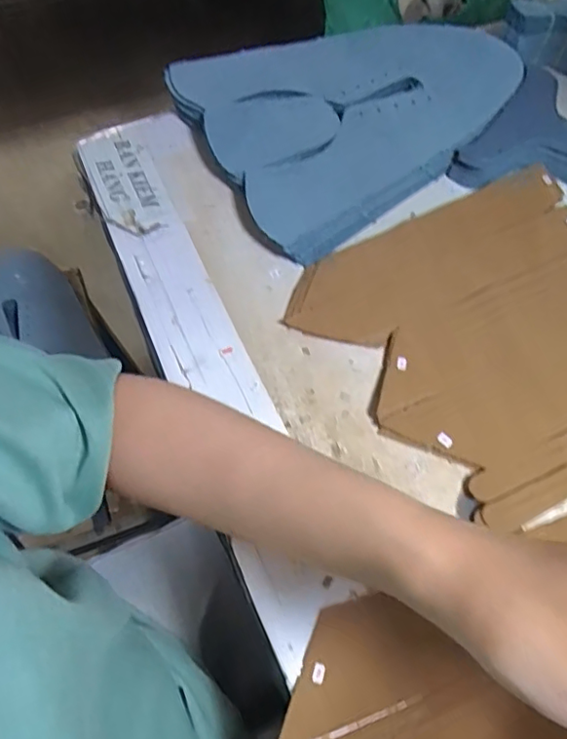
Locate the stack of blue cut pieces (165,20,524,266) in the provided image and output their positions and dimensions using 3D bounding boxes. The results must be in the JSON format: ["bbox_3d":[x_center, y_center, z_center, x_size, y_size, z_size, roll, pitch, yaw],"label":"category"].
[{"bbox_3d":[0.072,-0.223,0.497,0.283,0.032,0.220,-24,64,-14],"label":"stack of blue cut pieces"}]

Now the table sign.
[{"bbox_3d":[-0.128,-0.155,0.472,0.054,0.009,0.115,-20,65,-17],"label":"table sign"}]

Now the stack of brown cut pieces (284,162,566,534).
[{"bbox_3d":[0.159,-0.028,0.400,0.239,0.016,0.223,-24,64,-14],"label":"stack of brown cut pieces"}]

